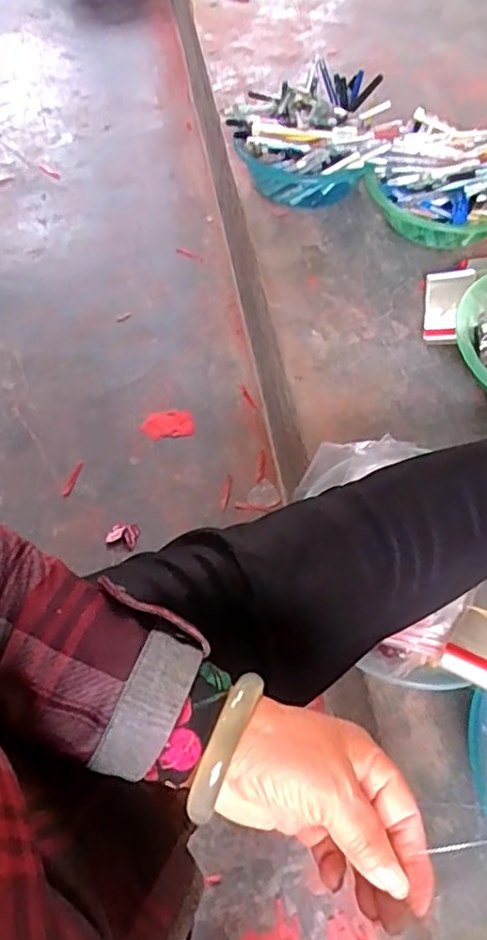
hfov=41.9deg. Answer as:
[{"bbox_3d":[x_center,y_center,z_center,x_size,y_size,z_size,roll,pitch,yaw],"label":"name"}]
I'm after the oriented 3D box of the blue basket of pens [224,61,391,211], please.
[{"bbox_3d":[0.090,-0.492,0.957,0.209,0.130,0.200,-4,58,-5],"label":"blue basket of pens"}]

